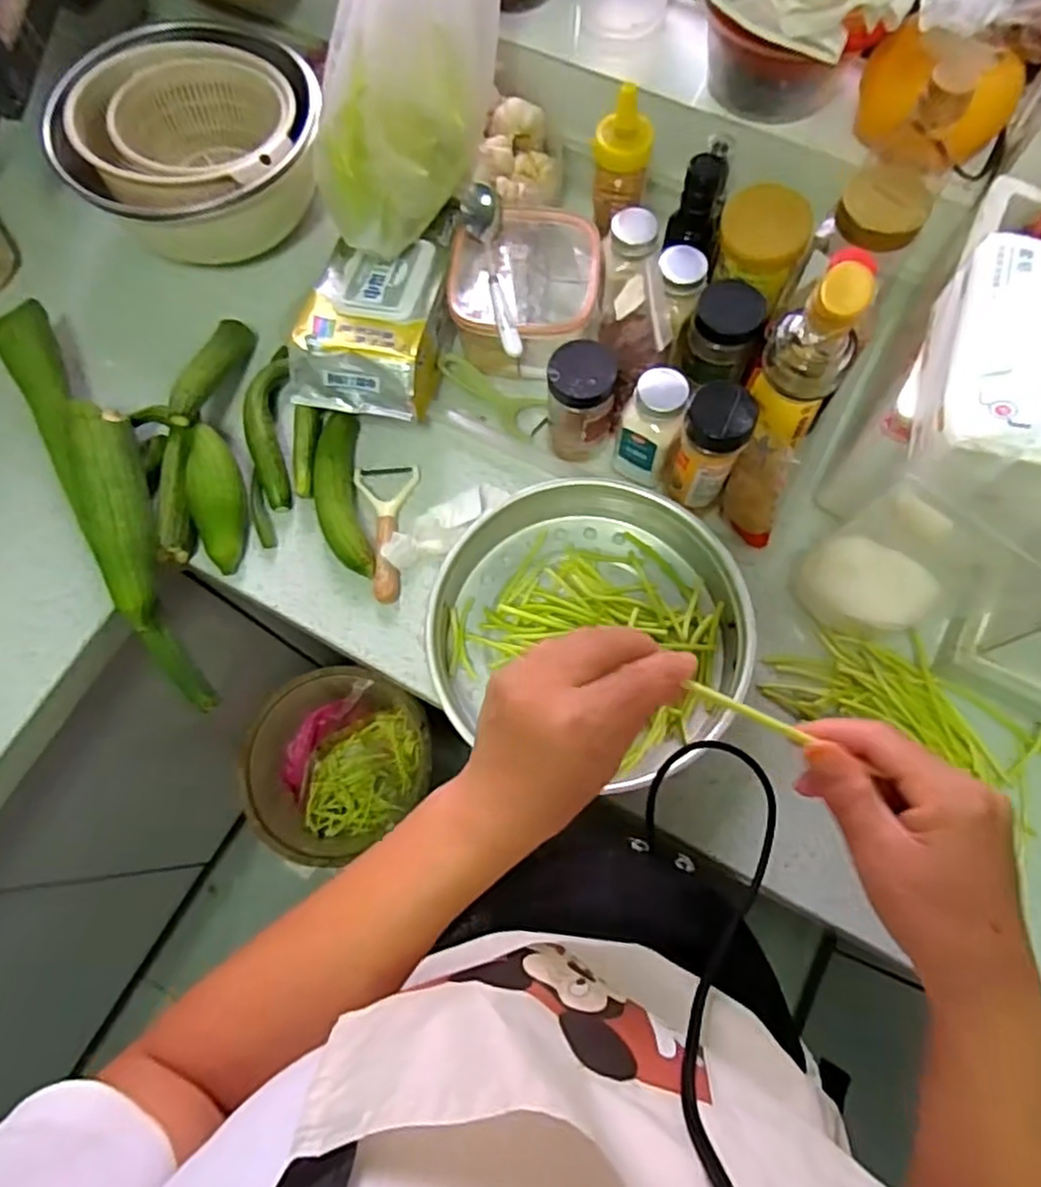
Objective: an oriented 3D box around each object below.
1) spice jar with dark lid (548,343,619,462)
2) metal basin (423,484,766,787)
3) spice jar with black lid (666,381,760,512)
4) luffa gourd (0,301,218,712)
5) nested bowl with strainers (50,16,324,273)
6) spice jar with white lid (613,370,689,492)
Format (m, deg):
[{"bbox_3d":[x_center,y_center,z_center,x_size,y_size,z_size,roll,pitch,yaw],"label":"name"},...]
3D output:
[{"bbox_3d":[0.054,-0.171,0.628,0.055,0.105,0.053,0,72,1],"label":"spice jar with dark lid"},{"bbox_3d":[0.059,0.024,0.592,0.256,0.061,0.234,0,72,1],"label":"metal basin"},{"bbox_3d":[0.158,-0.122,0.585,0.051,0.121,0.053,0,72,1],"label":"spice jar with black lid"},{"bbox_3d":[-0.383,-0.100,0.644,0.082,0.079,0.428,-32,74,-9],"label":"luffa gourd"},{"bbox_3d":[-0.329,-0.463,0.711,0.248,0.095,0.224,-13,72,-3],"label":"nested bowl with strainers"},{"bbox_3d":[0.113,-0.142,0.619,0.049,0.116,0.053,13,72,6],"label":"spice jar with white lid"}]

